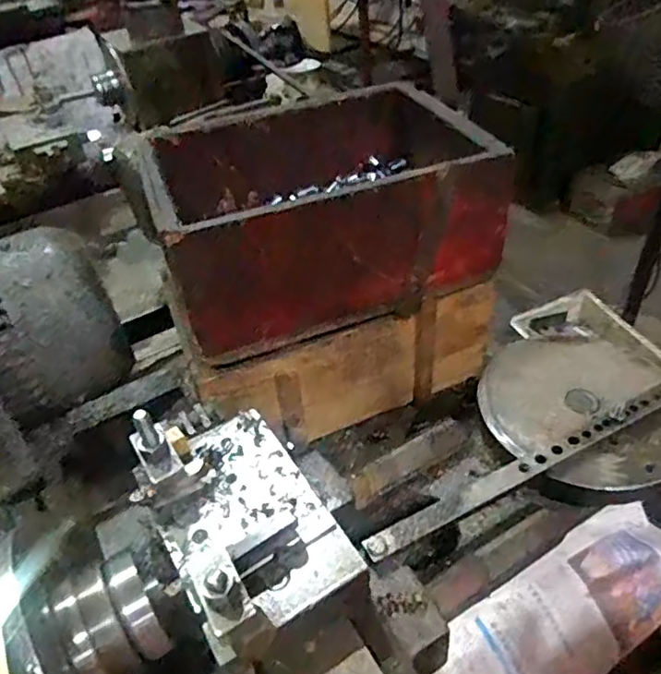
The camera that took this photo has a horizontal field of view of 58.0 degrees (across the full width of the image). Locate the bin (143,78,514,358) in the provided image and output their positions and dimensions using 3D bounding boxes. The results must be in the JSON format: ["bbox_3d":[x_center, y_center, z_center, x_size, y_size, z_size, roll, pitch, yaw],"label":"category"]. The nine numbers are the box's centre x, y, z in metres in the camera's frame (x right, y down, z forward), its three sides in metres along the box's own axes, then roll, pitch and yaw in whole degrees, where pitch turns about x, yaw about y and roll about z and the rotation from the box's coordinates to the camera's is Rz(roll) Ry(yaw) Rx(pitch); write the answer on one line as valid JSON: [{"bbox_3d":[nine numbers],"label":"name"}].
[{"bbox_3d":[-0.007,-0.157,0.680,0.357,0.150,0.275,-17,42,-10],"label":"bin"}]

